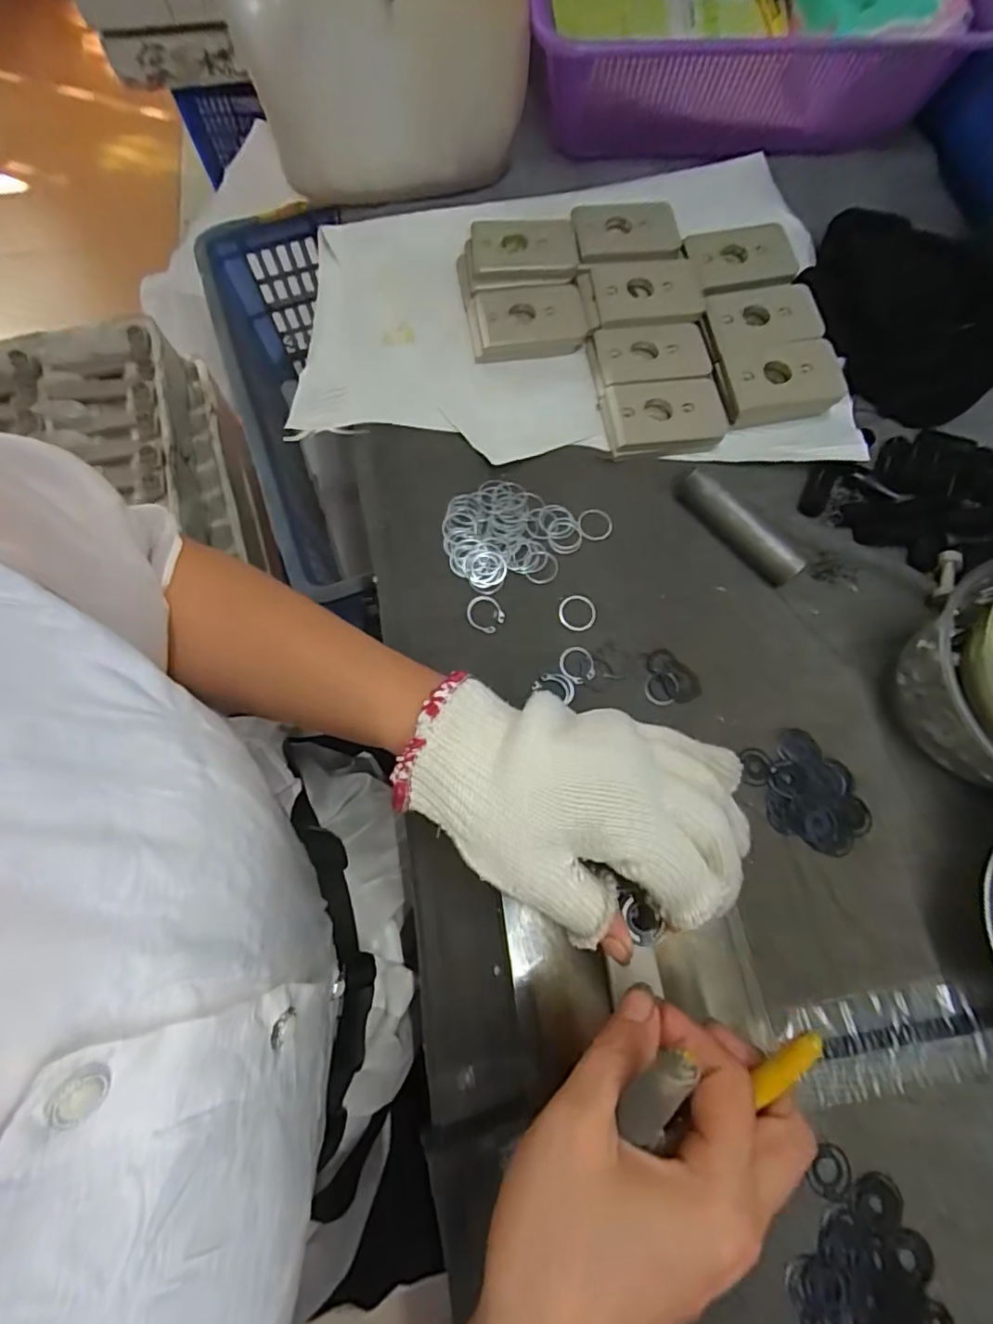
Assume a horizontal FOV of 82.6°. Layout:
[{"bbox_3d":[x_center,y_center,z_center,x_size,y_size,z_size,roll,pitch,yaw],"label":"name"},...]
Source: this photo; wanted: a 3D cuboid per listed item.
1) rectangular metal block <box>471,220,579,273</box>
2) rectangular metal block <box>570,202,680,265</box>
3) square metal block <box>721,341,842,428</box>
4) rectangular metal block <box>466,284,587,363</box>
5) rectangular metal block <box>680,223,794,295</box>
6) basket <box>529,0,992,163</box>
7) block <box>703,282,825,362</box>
[{"bbox_3d":[0.021,-0.313,0.427,0.078,0.015,0.045,-2,73,-1],"label":"rectangular metal block"},{"bbox_3d":[0.098,-0.325,0.429,0.075,0.007,0.058,-5,75,0],"label":"rectangular metal block"},{"bbox_3d":[0.199,-0.193,0.394,0.074,0.023,0.048,-8,73,-3],"label":"square metal block"},{"bbox_3d":[0.022,-0.251,0.419,0.082,0.017,0.051,-5,73,-2],"label":"rectangular metal block"},{"bbox_3d":[0.183,-0.300,0.420,0.076,0.008,0.054,-6,73,-2],"label":"rectangular metal block"},{"bbox_3d":[0.185,-0.560,0.457,0.318,0.102,0.264,-3,73,-1],"label":"basket"},{"bbox_3d":[0.191,-0.246,0.407,0.079,0.012,0.053,-6,73,-2],"label":"block"}]

